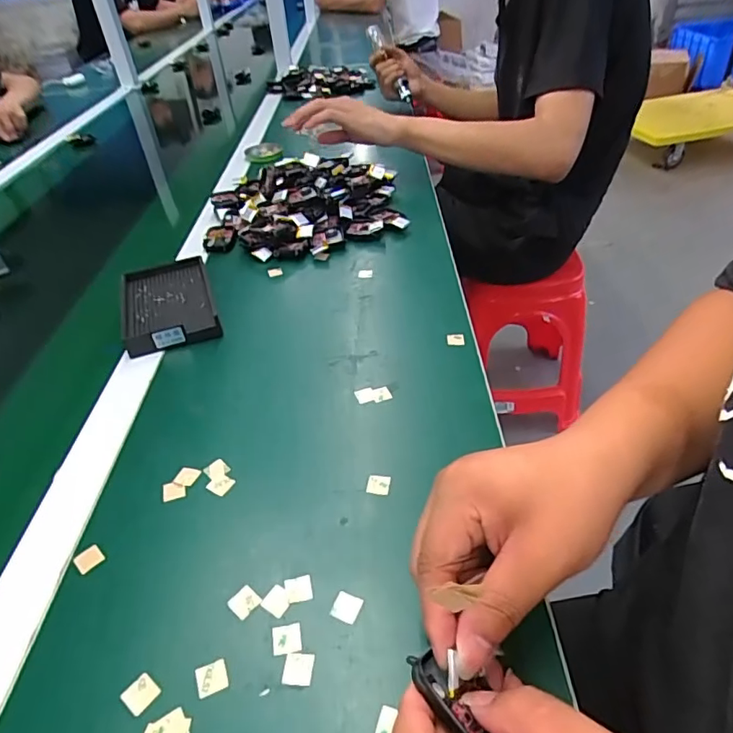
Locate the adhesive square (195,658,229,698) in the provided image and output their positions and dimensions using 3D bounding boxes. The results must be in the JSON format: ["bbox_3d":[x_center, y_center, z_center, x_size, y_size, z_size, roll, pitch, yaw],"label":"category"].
[{"bbox_3d":[-0.084,0.166,0.281,0.017,0.004,0.016,-15,42,-14],"label":"adhesive square"}]

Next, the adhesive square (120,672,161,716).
[{"bbox_3d":[-0.120,0.173,0.276,0.016,0.004,0.016,23,47,28],"label":"adhesive square"}]

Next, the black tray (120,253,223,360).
[{"bbox_3d":[-0.208,-0.065,0.551,0.090,0.027,0.136,-15,42,-14],"label":"black tray"}]

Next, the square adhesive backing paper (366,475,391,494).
[{"bbox_3d":[0.009,0.083,0.372,0.016,0.004,0.015,4,41,9],"label":"square adhesive backing paper"}]

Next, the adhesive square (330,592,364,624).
[{"bbox_3d":[-0.012,0.140,0.306,0.016,0.004,0.016,13,43,19],"label":"adhesive square"}]

